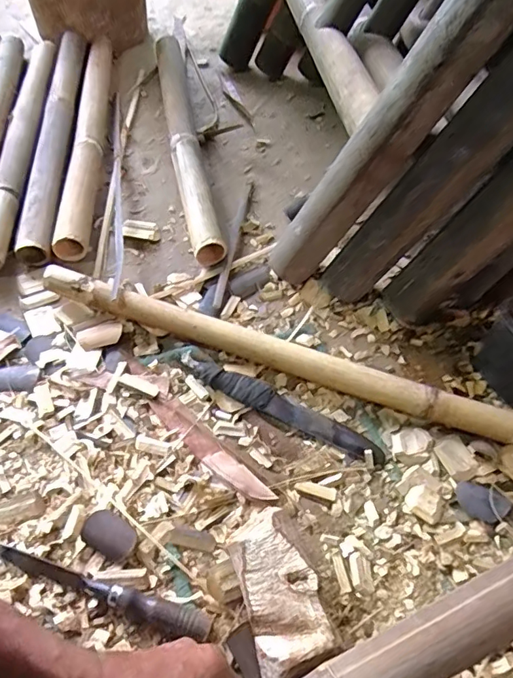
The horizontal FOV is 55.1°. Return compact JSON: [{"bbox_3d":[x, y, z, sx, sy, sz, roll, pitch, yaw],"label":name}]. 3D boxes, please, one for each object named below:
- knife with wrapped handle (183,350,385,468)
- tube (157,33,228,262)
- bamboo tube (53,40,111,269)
[{"bbox_3d":[0.031,0.087,0.630,0.277,0.028,0.037,25,59,13],"label":"knife with wrapped handle"},{"bbox_3d":[-0.134,-0.377,0.913,0.053,0.063,0.602,-9,57,-8],"label":"tube"},{"bbox_3d":[-0.314,-0.393,0.932,0.051,0.043,0.636,-3,57,-4],"label":"bamboo tube"}]

